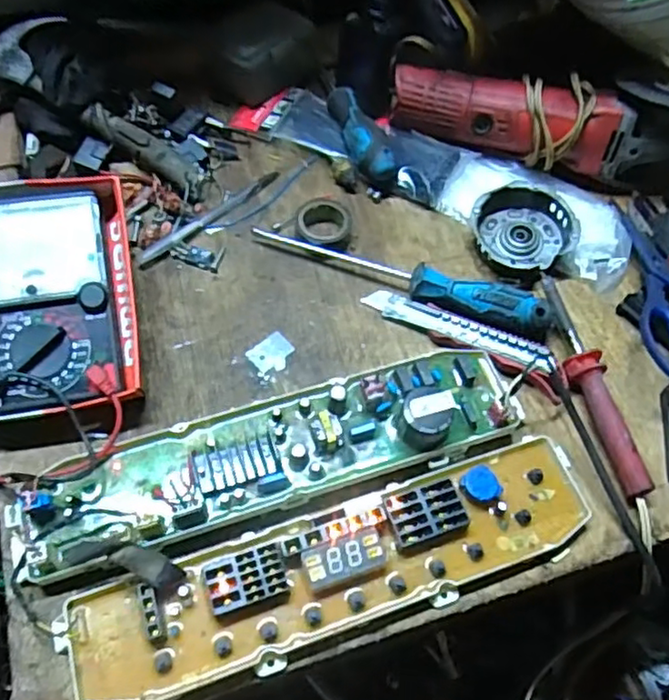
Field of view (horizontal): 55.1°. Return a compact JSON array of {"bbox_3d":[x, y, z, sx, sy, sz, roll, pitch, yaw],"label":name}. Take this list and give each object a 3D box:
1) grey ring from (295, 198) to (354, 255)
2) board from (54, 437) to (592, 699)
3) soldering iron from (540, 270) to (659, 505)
[{"bbox_3d":[-0.009,-0.109,0.549,0.047,0.025,0.041,4,60,-1],"label":"grey ring"},{"bbox_3d":[0.006,0.138,0.407,0.336,0.020,0.075,-16,62,-12],"label":"board"},{"bbox_3d":[0.190,0.023,0.482,0.026,0.027,0.179,-13,62,-11],"label":"soldering iron"}]

